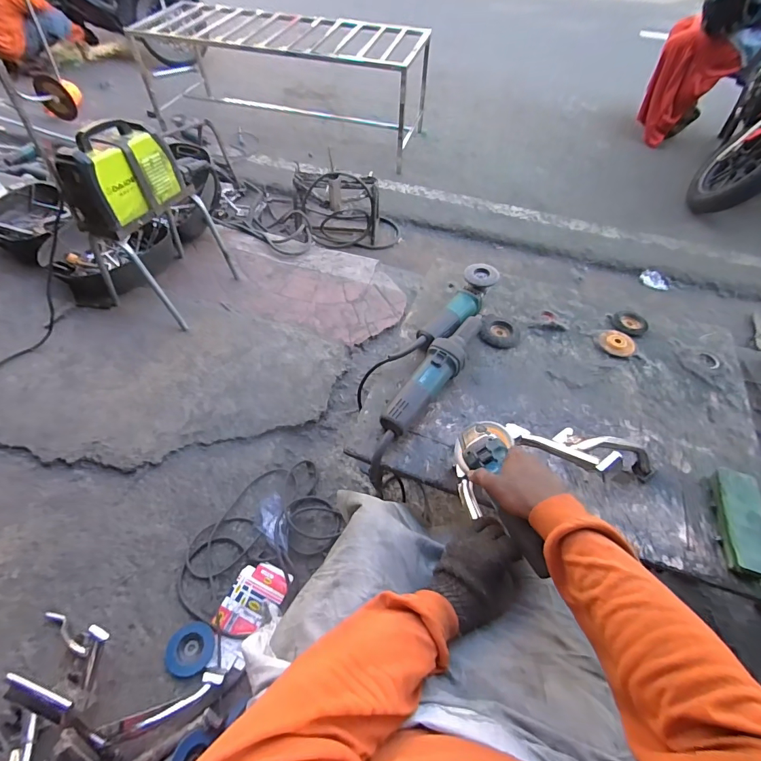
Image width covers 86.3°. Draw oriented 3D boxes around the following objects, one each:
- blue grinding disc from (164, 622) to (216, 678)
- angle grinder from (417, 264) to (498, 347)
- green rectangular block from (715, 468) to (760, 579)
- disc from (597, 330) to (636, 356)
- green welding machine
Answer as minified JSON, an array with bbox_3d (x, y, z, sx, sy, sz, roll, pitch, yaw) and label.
[{"bbox_3d":[-0.418,0.589,0.891,0.104,0.008,0.097,1,54,-1],"label":"blue grinding disc"},{"bbox_3d":[0.182,-0.165,0.953,0.076,0.091,0.275,32,59,19],"label":"angle grinder"},{"bbox_3d":[0.609,0.234,0.682,0.062,0.034,0.172,11,54,6],"label":"green rectangular block"},{"bbox_3d":[0.558,-0.088,0.958,0.074,0.005,0.076,-7,56,10],"label":"disc"},{"bbox_3d":[-0.762,-0.603,1.194,0.143,0.216,0.306,19,55,12],"label":"green welding machine"}]

